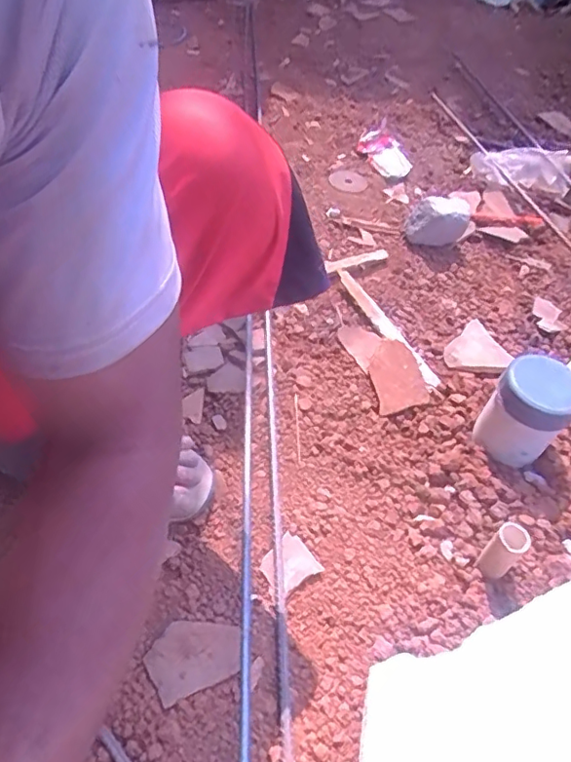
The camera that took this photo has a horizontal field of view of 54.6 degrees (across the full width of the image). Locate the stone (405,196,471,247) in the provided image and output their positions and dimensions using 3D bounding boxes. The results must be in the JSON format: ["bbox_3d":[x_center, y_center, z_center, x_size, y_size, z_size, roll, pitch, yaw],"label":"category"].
[{"bbox_3d":[0.266,-0.279,0.977,0.102,0.079,0.072,13,51,7],"label":"stone"}]

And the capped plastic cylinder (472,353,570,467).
[{"bbox_3d":[0.297,0.039,0.682,0.092,0.120,0.099,34,57,26],"label":"capped plastic cylinder"}]

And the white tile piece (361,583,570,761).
[{"bbox_3d":[0.170,0.272,0.474,0.191,0.012,0.198,5,50,12],"label":"white tile piece"}]

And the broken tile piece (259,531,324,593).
[{"bbox_3d":[0.003,0.204,0.618,0.056,0.004,0.053,-33,57,-24],"label":"broken tile piece"}]

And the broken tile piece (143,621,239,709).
[{"bbox_3d":[-0.091,0.271,0.551,0.089,0.010,0.068,-21,53,-17],"label":"broken tile piece"}]

